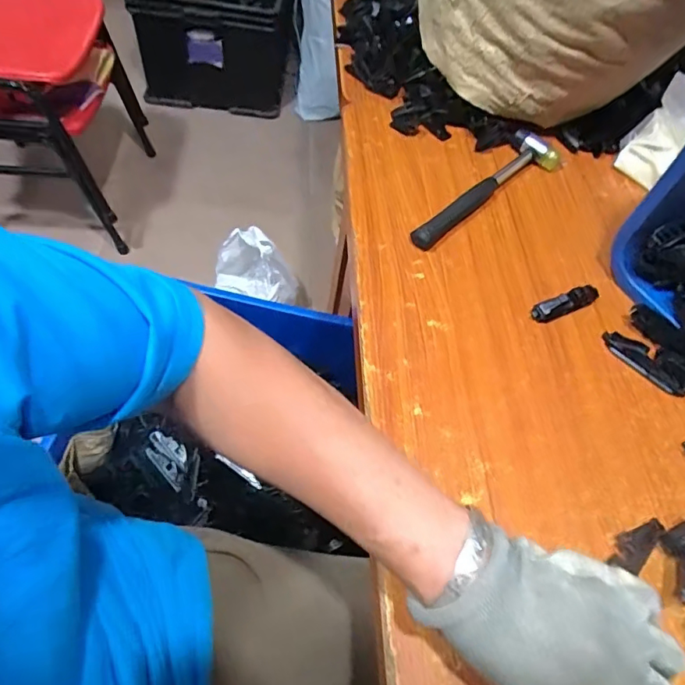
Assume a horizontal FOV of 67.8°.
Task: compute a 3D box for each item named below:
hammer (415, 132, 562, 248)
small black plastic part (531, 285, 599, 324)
[{"bbox_3d":[0.163,-0.167,0.562,0.054,0.019,0.248,39,60,18],"label":"hammer"},{"bbox_3d":[0.217,-0.039,0.488,0.080,0.016,0.018,-21,61,-20],"label":"small black plastic part"}]

